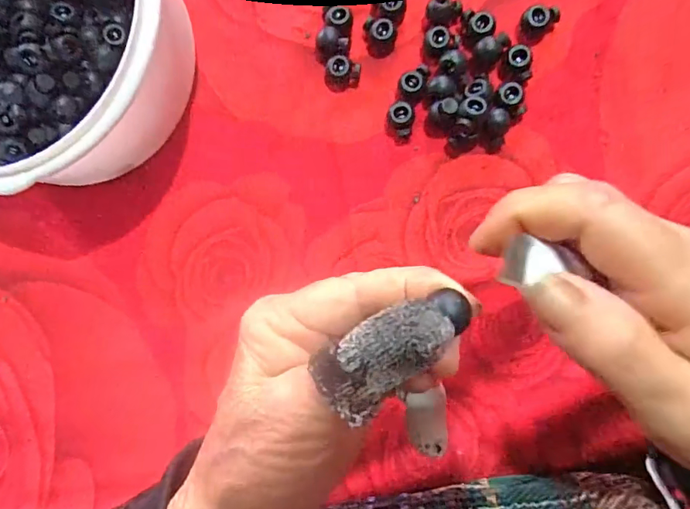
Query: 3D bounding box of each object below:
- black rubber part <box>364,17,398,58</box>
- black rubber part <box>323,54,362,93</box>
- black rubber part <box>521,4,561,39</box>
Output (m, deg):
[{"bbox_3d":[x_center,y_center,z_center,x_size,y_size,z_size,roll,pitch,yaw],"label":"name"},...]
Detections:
[{"bbox_3d":[0.020,-0.122,0.265,0.018,0.012,0.017,-6,86,8],"label":"black rubber part"},{"bbox_3d":[-0.002,-0.103,0.268,0.020,0.013,0.016,5,88,8],"label":"black rubber part"},{"bbox_3d":[0.104,-0.125,0.254,0.020,0.011,0.015,-44,82,4],"label":"black rubber part"}]

